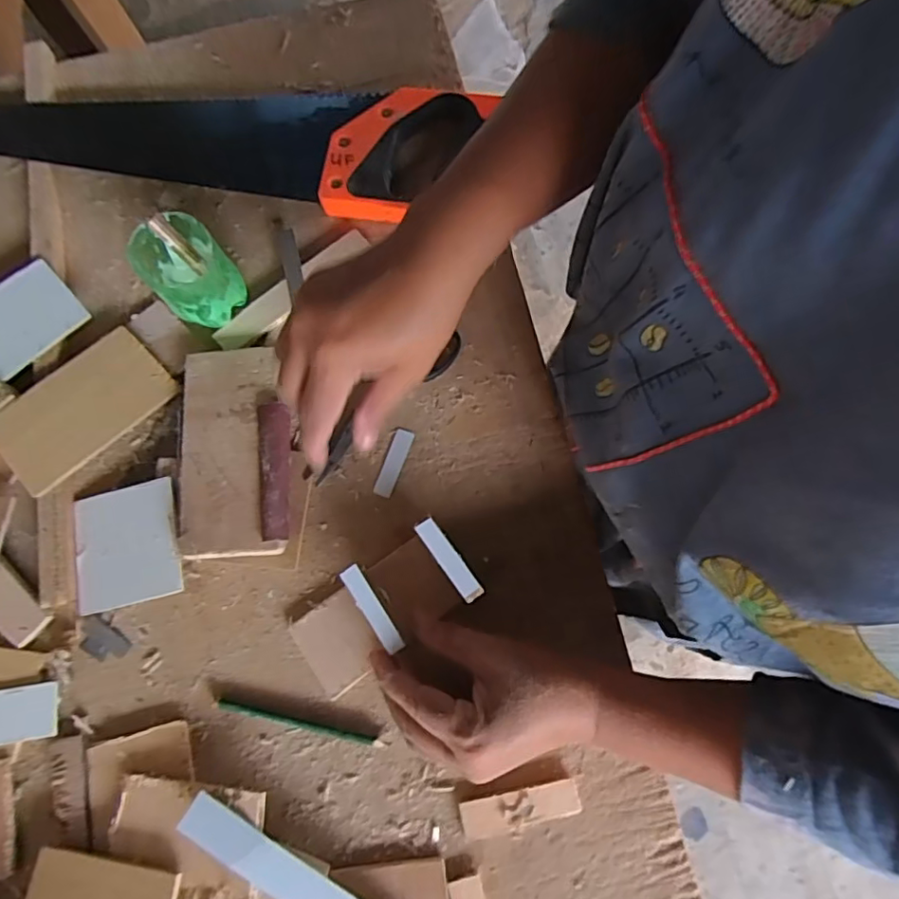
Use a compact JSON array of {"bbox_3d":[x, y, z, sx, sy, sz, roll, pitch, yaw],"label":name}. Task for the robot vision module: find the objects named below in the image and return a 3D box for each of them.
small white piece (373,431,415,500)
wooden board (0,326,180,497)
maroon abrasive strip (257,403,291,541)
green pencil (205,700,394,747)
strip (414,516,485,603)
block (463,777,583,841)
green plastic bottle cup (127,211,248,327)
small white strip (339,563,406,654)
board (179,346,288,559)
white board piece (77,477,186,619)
[{"bbox_3d":[-0.041,0.009,0.420,0.015,0.004,0.051,20,78,6],"label":"small white piece"},{"bbox_3d":[-0.272,-0.032,0.424,0.120,0.009,0.068,-42,95,-13],"label":"wooden board"},{"bbox_3d":[-0.120,0.013,0.393,0.021,0.010,0.095,-8,76,-1],"label":"maroon abrasive strip"},{"bbox_3d":[-0.100,0.182,0.380,0.119,0.007,0.007,11,77,4],"label":"green pencil"},{"bbox_3d":[-0.001,0.065,0.344,0.012,0.004,0.055,-36,77,-5],"label":"strip"},{"bbox_3d":[0.045,0.227,0.363,0.074,0.008,0.022,-14,77,-2],"label":"block"},{"bbox_3d":[-0.187,-0.128,0.420,0.055,0.073,0.056,0,76,1],"label":"green plastic bottle cup"},{"bbox_3d":[-0.047,0.097,0.351,0.012,0.004,0.056,-34,80,-7],"label":"small white strip"},{"bbox_3d":[-0.156,0.000,0.412,0.068,0.024,0.151,-8,76,-1],"label":"board"},{"bbox_3d":[-0.228,0.067,0.406,0.080,0.004,0.081,-15,77,8],"label":"white board piece"}]

